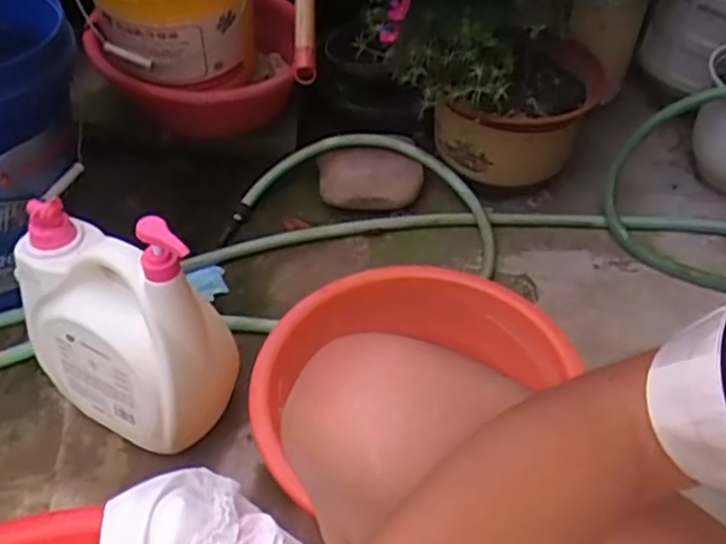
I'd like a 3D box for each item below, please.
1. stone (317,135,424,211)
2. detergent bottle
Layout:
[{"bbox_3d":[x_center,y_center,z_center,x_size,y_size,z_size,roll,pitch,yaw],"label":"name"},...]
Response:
[{"bbox_3d":[0.011,-0.160,1.156,0.158,0.071,0.113,1,44,-9],"label":"stone"},{"bbox_3d":[-0.268,0.039,0.783,0.228,0.283,0.118,29,47,19],"label":"detergent bottle"}]

